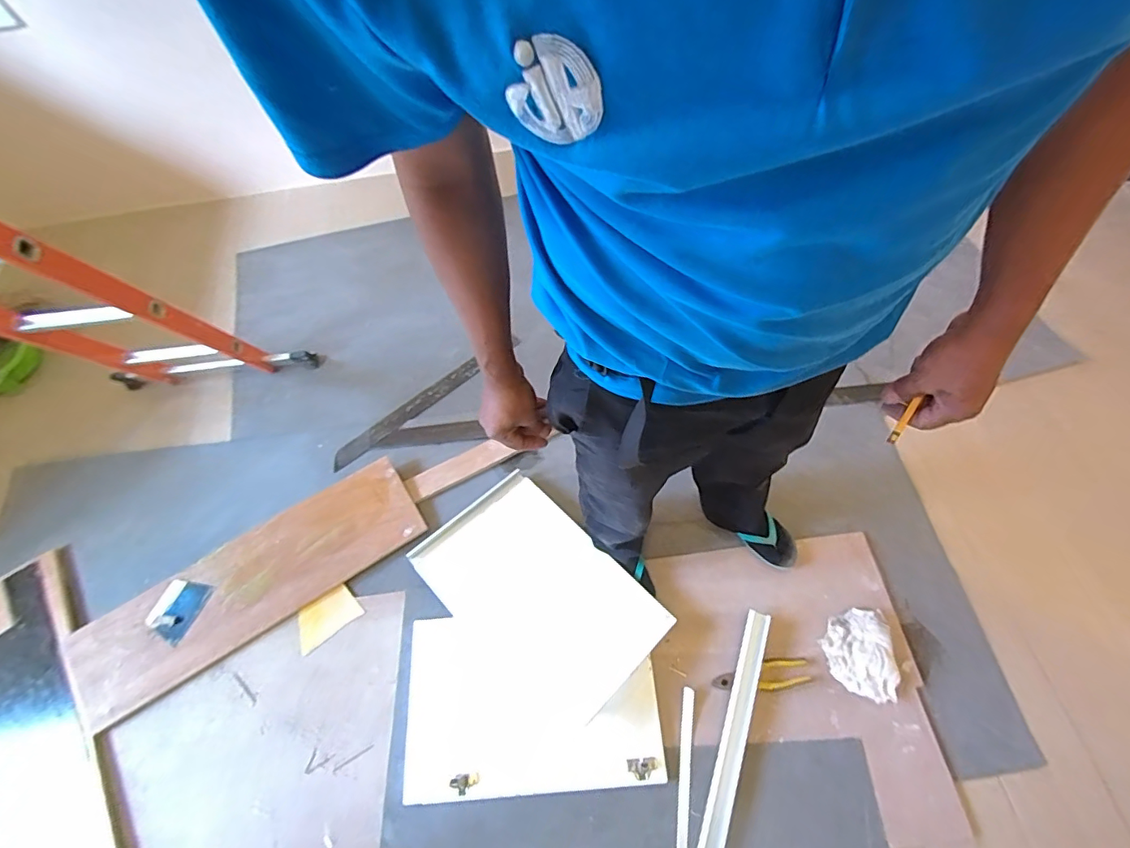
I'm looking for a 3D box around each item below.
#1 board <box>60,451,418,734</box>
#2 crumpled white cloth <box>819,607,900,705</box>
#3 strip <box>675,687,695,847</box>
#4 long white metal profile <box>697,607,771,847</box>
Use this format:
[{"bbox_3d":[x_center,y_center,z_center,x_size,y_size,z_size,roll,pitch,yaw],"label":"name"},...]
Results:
[{"bbox_3d":[-0.752,0.376,1.220,0.792,0.025,0.247,-32,72,-15],"label":"board"},{"bbox_3d":[0.652,0.507,1.107,0.136,0.035,0.180,0,62,1],"label":"crumpled white cloth"},{"bbox_3d":[0.244,0.726,1.019,0.025,0.013,0.336,7,62,5],"label":"strip"},{"bbox_3d":[0.301,0.750,0.979,0.047,0.027,0.757,19,64,11],"label":"long white metal profile"}]

